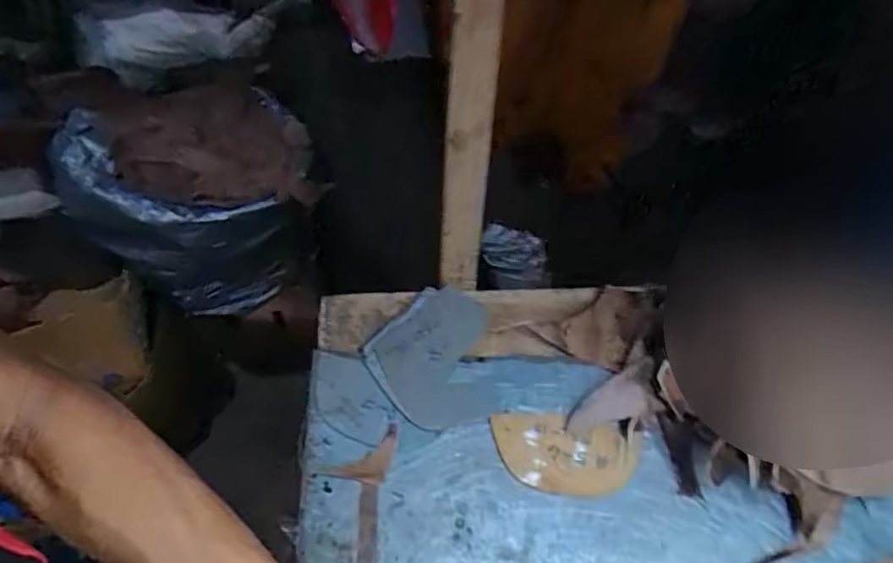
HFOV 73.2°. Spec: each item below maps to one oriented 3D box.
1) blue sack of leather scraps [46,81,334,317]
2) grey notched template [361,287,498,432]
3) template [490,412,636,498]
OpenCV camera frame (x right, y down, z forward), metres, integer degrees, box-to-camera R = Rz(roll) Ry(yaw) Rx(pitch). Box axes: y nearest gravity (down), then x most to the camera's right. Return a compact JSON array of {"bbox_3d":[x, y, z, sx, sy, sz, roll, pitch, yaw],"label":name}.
[{"bbox_3d":[-0.532,-0.186,1.313,0.531,0.340,0.379,21,53,16],"label":"blue sack of leather scraps"},{"bbox_3d":[-0.016,0.068,0.571,0.113,0.006,0.151,-1,53,-6],"label":"grey notched template"},{"bbox_3d":[0.101,0.149,0.522,0.123,0.004,0.068,7,56,0],"label":"template"}]

